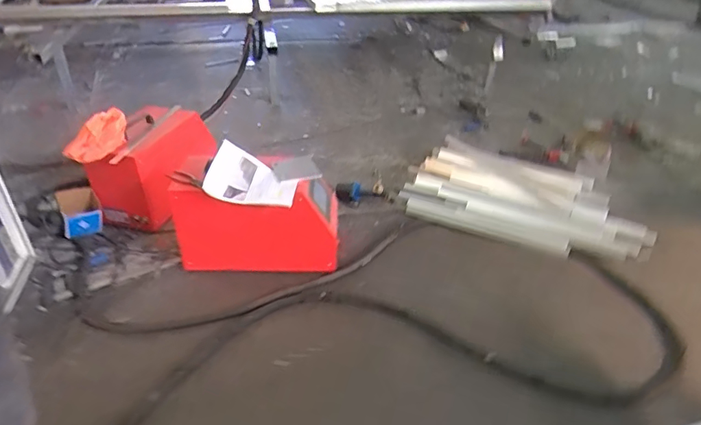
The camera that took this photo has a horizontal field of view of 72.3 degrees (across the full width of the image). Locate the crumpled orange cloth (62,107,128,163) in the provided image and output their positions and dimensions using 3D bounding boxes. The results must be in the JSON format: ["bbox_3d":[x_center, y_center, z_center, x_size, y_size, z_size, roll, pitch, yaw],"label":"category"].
[{"bbox_3d":[-0.918,-0.279,1.749,0.077,0.168,0.244,29,43,35],"label":"crumpled orange cloth"}]

